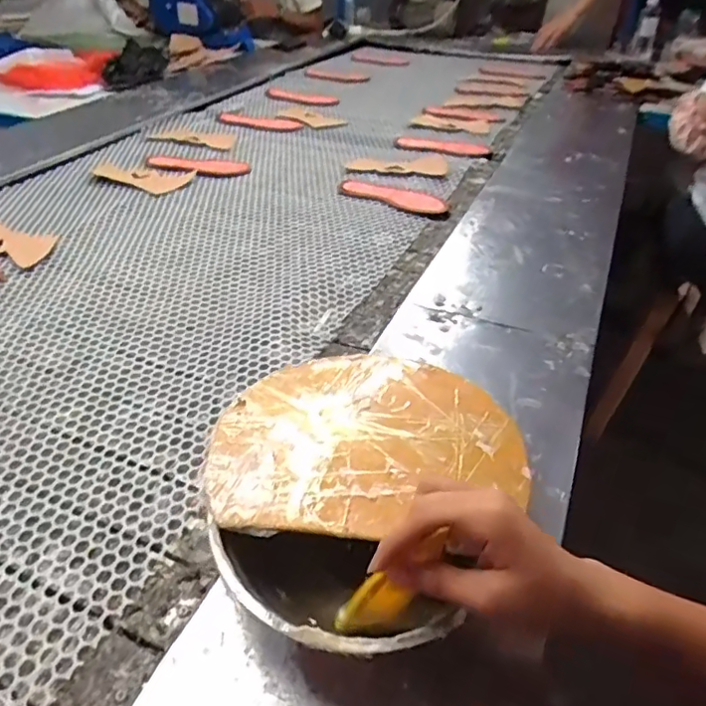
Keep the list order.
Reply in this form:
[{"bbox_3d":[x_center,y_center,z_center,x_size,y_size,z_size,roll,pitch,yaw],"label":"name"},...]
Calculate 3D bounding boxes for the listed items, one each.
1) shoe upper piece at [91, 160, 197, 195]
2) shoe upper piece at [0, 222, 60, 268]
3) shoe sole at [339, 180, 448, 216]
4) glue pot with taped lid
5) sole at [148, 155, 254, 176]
[{"bbox_3d":[-0.420,-0.346,1.091,0.196,0.008,0.105,10,40,10],"label":"shoe upper piece"},{"bbox_3d":[-0.571,-0.187,0.896,0.218,0.011,0.096,18,41,18],"label":"shoe upper piece"},{"bbox_3d":[0.071,-0.292,1.025,0.226,0.010,0.071,22,43,23],"label":"shoe sole"},{"bbox_3d":[0.001,0.109,0.446,0.225,0.083,0.247,1,39,-1],"label":"glue pot with taped lid"},{"bbox_3d":[-0.321,-0.386,1.140,0.218,0.012,0.060,5,39,4],"label":"sole"}]

